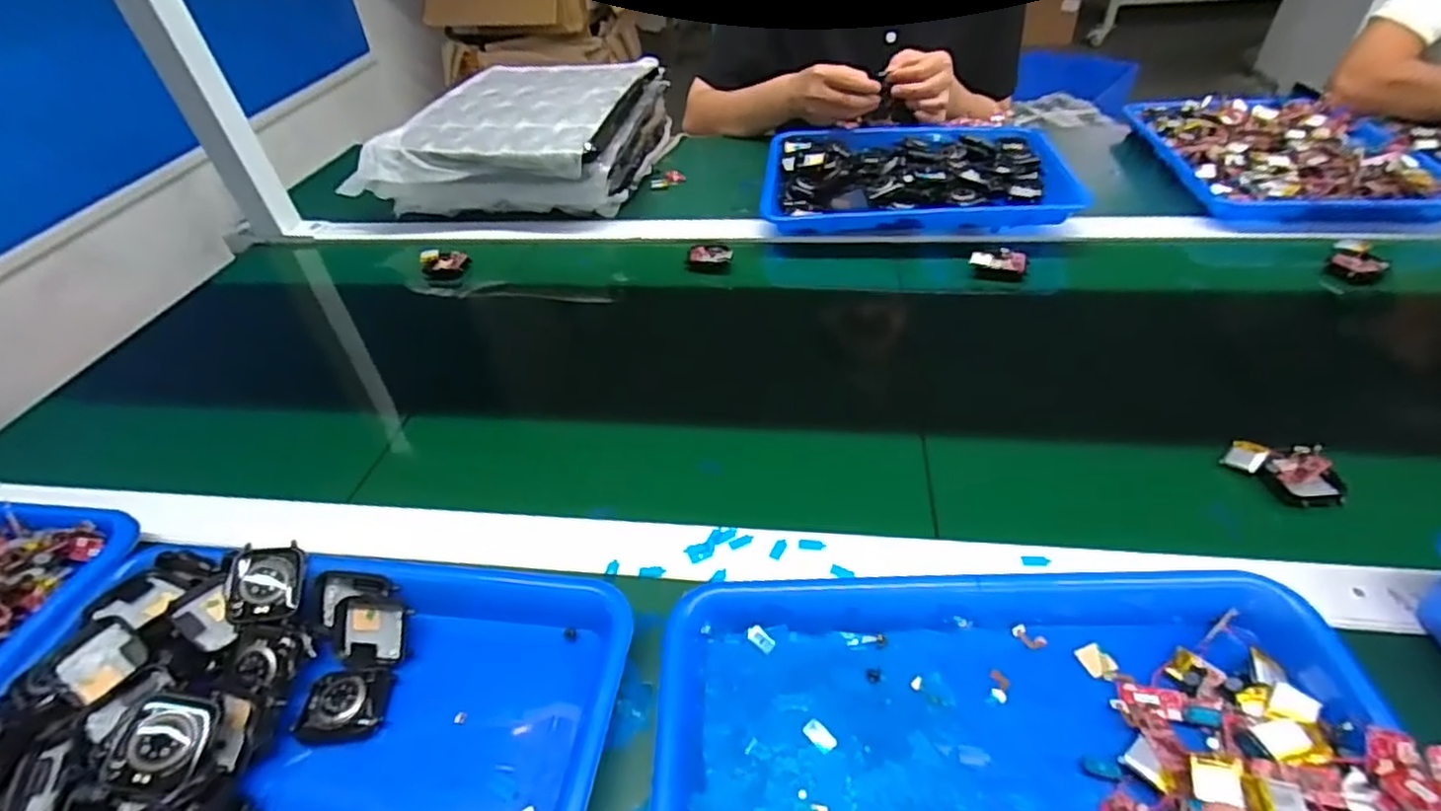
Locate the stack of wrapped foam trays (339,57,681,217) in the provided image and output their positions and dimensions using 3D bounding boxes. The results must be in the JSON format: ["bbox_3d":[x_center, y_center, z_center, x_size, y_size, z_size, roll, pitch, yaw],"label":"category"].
[{"bbox_3d":[-0.260,-0.348,0.871,0.344,0.115,0.294,2,43,6],"label":"stack of wrapped foam trays"}]

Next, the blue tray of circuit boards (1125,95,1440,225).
[{"bbox_3d":[0.641,-0.298,0.756,0.249,0.038,0.300,3,43,8],"label":"blue tray of circuit boards"}]

